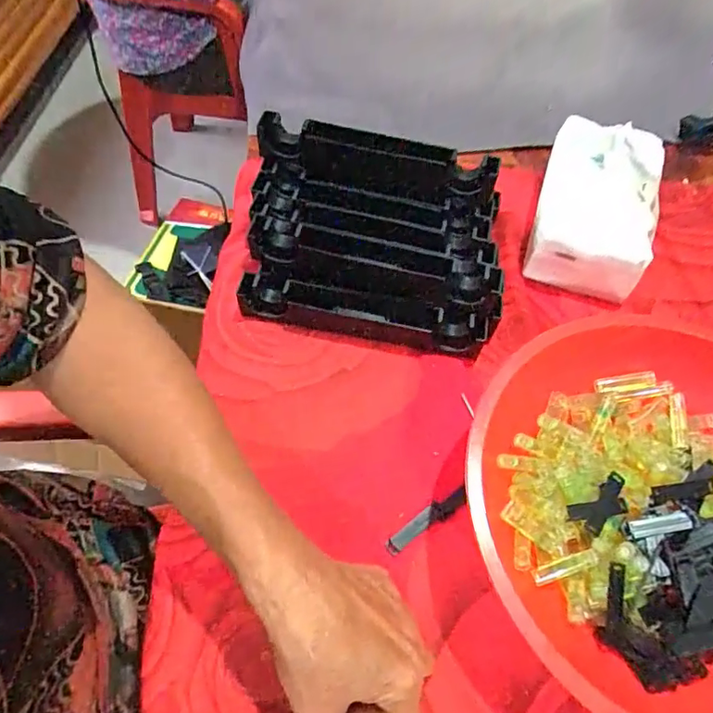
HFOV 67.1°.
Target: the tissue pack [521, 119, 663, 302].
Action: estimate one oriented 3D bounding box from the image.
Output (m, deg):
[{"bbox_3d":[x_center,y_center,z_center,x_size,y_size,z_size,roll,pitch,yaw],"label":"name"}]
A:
[{"bbox_3d":[0.208,-0.138,0.478,0.095,0.066,0.172,19,60,8],"label":"tissue pack"}]

